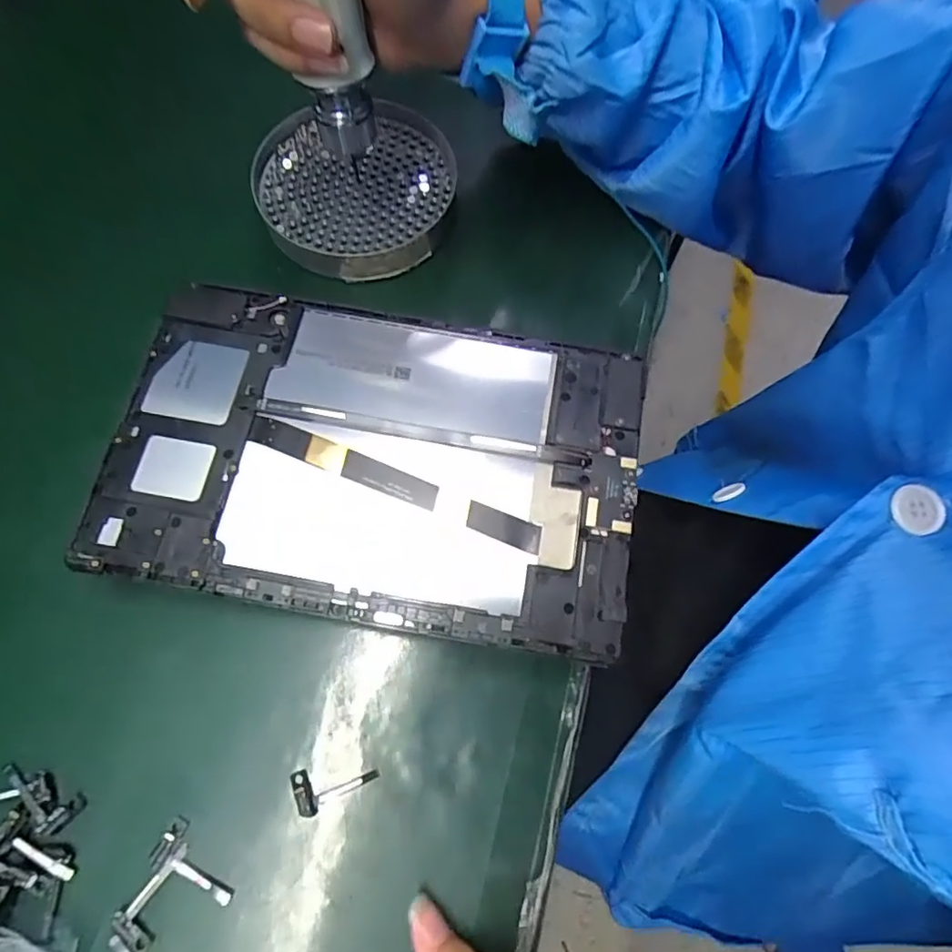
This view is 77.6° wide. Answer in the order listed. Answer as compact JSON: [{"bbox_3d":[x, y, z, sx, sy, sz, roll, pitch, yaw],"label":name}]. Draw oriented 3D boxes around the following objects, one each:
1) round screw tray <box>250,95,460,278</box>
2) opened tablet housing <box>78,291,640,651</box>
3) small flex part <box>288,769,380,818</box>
[{"bbox_3d":[-0.069,-0.167,0.344,0.112,0.018,0.110,0,71,-1],"label":"round screw tray"},{"bbox_3d":[-0.046,-0.010,0.278,0.238,0.008,0.147,9,70,2],"label":"opened tablet housing"},{"bbox_3d":[-0.061,0.129,0.252,0.034,0.005,0.018,-23,73,-9],"label":"small flex part"}]

